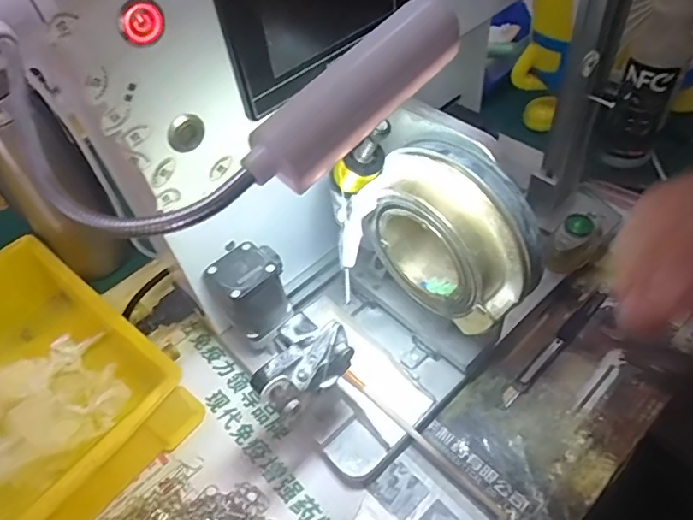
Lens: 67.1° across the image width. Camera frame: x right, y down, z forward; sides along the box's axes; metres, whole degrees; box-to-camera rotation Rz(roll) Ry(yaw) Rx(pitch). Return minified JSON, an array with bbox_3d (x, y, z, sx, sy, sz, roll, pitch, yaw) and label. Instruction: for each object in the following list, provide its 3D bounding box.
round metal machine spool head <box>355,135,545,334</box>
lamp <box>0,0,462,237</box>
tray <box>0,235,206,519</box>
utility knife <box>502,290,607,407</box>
[{"bbox_3d":[0.061,-0.012,0.318,0.109,0.099,0.055,33,61,30],"label":"round metal machine spool head"},{"bbox_3d":[-0.070,-0.083,0.198,0.129,0.030,0.183,-37,55,-22],"label":"lamp"},{"bbox_3d":[-0.252,0.113,0.416,0.222,0.089,0.179,31,60,27],"label":"tray"},{"bbox_3d":[0.176,0.071,0.440,0.144,0.009,0.013,-38,57,-23],"label":"utility knife"}]

